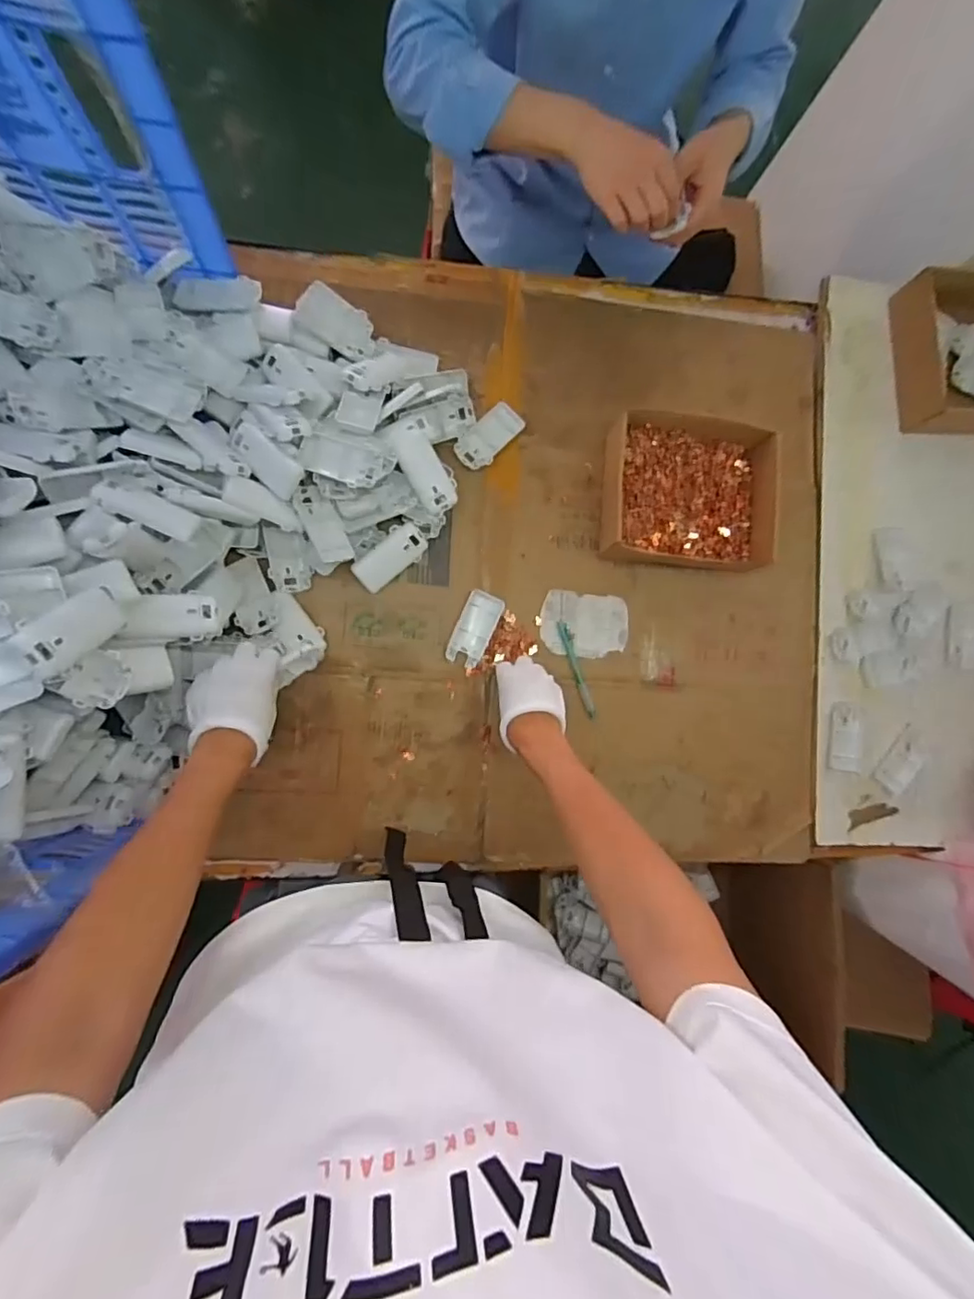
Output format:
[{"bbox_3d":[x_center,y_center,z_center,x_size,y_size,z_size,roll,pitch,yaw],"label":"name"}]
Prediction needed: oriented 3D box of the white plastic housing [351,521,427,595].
[{"bbox_3d":[-0.119,-0.115,0.709,0.095,0.015,0.049,-37,108,-1],"label":"white plastic housing"}]

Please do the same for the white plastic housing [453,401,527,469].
[{"bbox_3d":[0.002,-0.275,0.745,0.048,0.014,0.096,45,81,-3],"label":"white plastic housing"}]

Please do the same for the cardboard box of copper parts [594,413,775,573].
[{"bbox_3d":[0.263,-0.206,0.745,0.221,0.052,0.193,4,86,-8],"label":"cardboard box of copper parts"}]

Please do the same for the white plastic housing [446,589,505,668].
[{"bbox_3d":[-0.015,-0.026,0.723,0.046,0.011,0.094,23,83,-6],"label":"white plastic housing"}]

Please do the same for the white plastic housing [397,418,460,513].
[{"bbox_3d":[-0.076,-0.224,0.696,0.044,0.013,0.116,-25,93,-12],"label":"white plastic housing"}]

